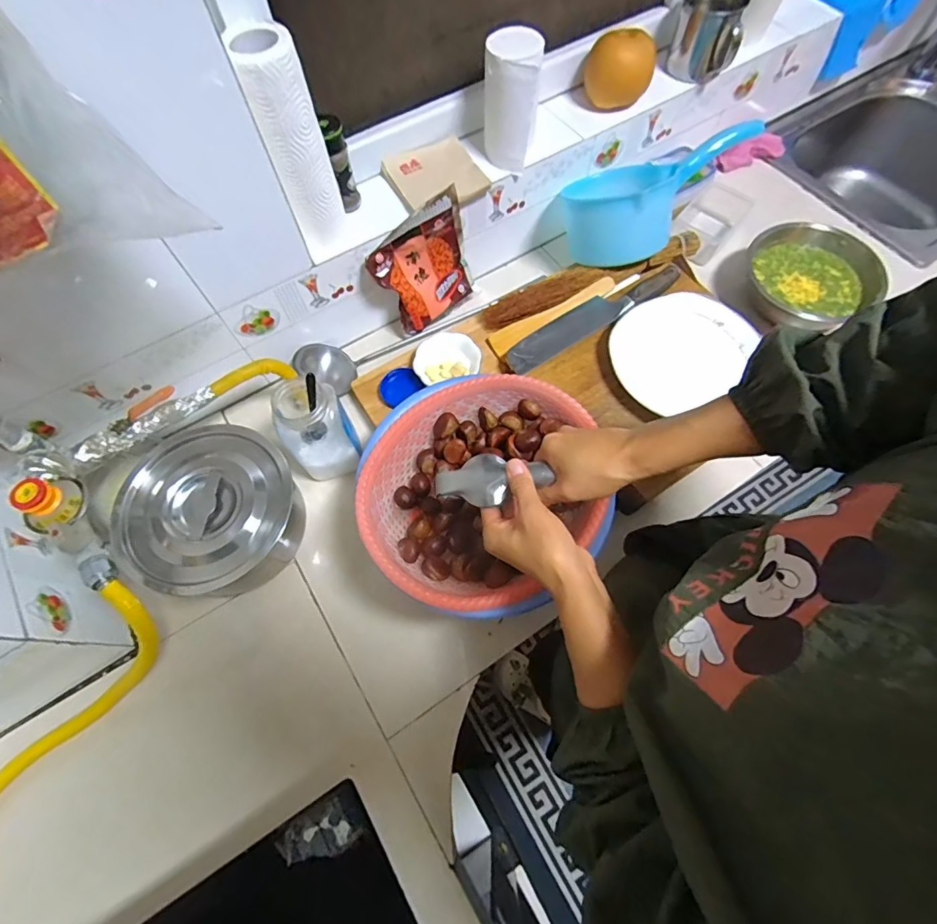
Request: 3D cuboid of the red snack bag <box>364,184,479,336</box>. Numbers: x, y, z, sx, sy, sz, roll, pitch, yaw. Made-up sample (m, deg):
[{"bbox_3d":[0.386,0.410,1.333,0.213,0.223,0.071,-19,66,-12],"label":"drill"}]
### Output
[{"bbox_3d":[-0.060,-0.276,0.683,0.157,0.174,0.048,-30,69,-10],"label":"red snack bag"}]

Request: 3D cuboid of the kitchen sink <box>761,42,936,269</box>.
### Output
[{"bbox_3d":[0.873,-0.580,0.940,0.648,0.228,0.402,-30,69,-10],"label":"kitchen sink"}]

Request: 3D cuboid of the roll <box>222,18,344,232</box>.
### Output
[{"bbox_3d":[-0.188,-0.347,0.520,0.063,0.188,0.074,-21,67,-7],"label":"roll"}]

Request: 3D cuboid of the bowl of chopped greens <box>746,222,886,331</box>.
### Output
[{"bbox_3d":[0.504,-0.271,0.695,0.155,0.053,0.173,2,66,3],"label":"bowl of chopped greens"}]

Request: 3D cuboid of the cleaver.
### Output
[{"bbox_3d":[0.176,-0.218,0.669,0.283,0.030,0.061,-29,68,-10],"label":"cleaver"}]

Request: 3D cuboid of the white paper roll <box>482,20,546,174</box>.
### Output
[{"bbox_3d":[0.055,-0.464,0.610,0.069,0.128,0.066,7,67,5],"label":"white paper roll"}]

